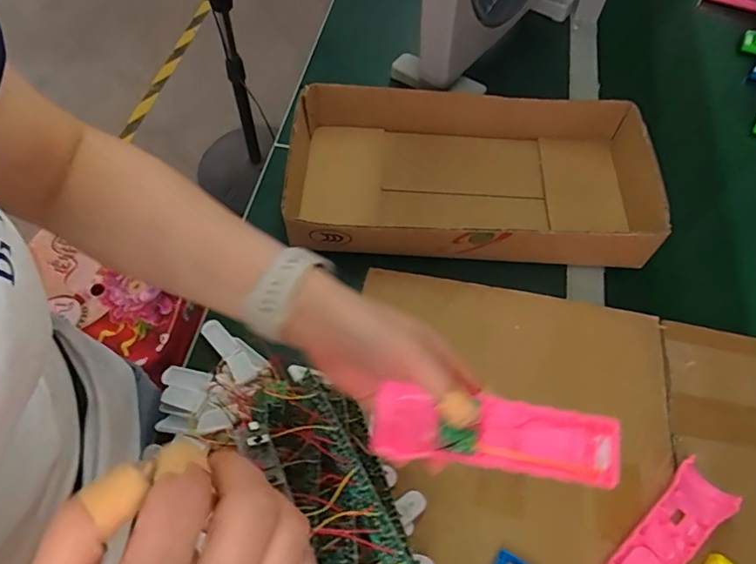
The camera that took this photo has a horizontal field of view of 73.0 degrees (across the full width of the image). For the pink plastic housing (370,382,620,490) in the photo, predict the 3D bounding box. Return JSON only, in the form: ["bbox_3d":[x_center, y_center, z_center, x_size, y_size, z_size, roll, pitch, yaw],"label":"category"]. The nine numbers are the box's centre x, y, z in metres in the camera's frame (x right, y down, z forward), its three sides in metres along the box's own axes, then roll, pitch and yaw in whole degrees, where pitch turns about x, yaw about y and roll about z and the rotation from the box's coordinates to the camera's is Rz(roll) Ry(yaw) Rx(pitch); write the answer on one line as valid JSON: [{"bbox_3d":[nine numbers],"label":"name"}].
[{"bbox_3d":[0.075,0.098,0.328,0.156,0.018,0.043,7,60,2],"label":"pink plastic housing"}]

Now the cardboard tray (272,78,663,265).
[{"bbox_3d":[0.105,-0.140,0.626,0.420,0.093,0.237,5,60,2],"label":"cardboard tray"}]

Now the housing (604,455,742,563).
[{"bbox_3d":[0.242,0.223,0.437,0.147,0.025,0.047,-37,67,-20],"label":"housing"}]

